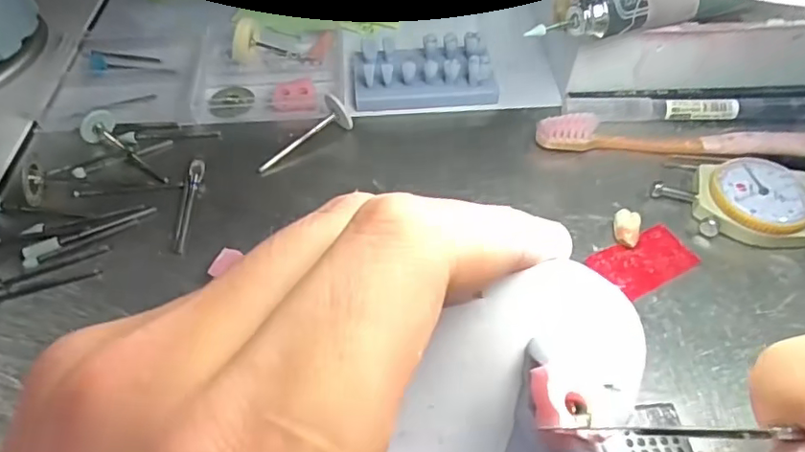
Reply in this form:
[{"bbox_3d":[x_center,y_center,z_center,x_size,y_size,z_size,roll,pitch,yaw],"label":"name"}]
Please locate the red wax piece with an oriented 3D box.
[{"bbox_3d":[0.092,0.013,0.215,0.037,0.004,0.022,-22,55,-16],"label":"red wax piece"}]

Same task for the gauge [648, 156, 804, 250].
[{"bbox_3d":[0.152,-0.010,0.227,0.091,0.010,0.040,-5,52,-3],"label":"gauge"}]

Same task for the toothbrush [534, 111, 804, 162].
[{"bbox_3d":[0.151,-0.036,0.245,0.180,0.012,0.012,5,52,4],"label":"toothbrush"}]

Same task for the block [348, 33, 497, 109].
[{"bbox_3d":[0.011,-0.076,0.278,0.067,0.019,0.034,-2,52,-1],"label":"block"}]

